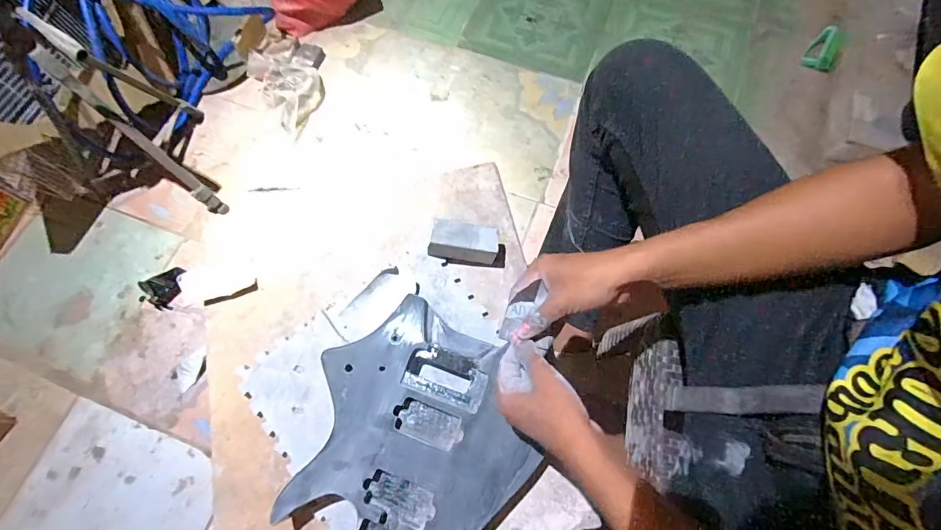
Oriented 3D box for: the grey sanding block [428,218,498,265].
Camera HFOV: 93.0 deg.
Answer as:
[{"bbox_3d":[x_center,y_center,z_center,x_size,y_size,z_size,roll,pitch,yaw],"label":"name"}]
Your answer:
[{"bbox_3d":[-0.007,-0.030,0.604,0.094,0.051,0.042,10,70,4],"label":"grey sanding block"}]

